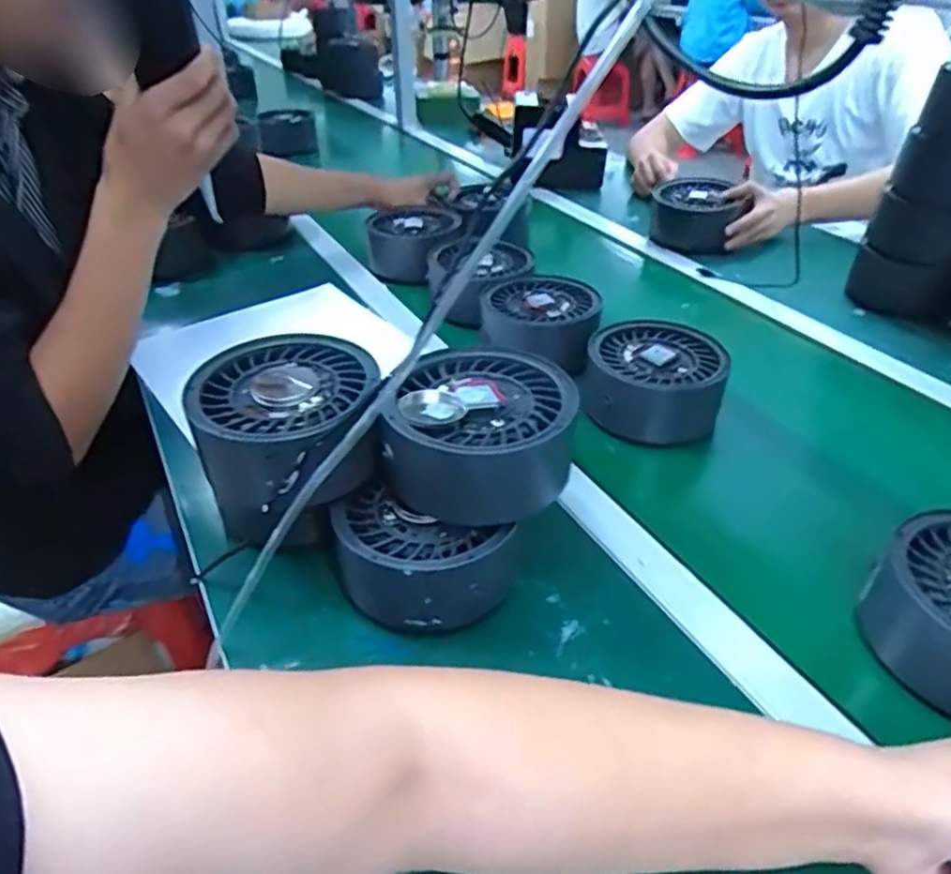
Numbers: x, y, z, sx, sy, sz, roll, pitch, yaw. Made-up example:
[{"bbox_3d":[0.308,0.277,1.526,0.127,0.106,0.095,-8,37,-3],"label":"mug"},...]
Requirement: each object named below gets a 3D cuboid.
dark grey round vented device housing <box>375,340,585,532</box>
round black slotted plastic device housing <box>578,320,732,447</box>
[{"bbox_3d":[0.010,0.000,0.501,0.134,0.082,0.135,0,36,0],"label":"dark grey round vented device housing"},{"bbox_3d":[0.183,-0.055,0.703,0.135,0.074,0.126,0,36,0],"label":"round black slotted plastic device housing"}]

